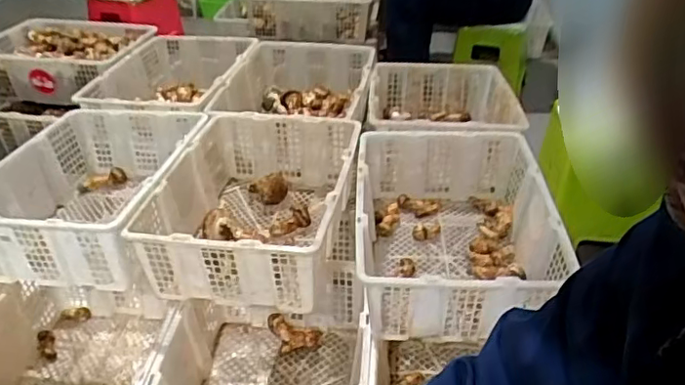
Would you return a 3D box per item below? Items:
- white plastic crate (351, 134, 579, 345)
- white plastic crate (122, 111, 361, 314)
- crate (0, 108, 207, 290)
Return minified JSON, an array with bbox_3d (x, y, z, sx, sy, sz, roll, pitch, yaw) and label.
[{"bbox_3d":[0.214,0.060,1.173,0.365,0.171,0.536,1,32,2],"label":"white plastic crate"},{"bbox_3d":[-0.182,0.003,1.246,0.379,0.201,0.555,6,33,9],"label":"white plastic crate"},{"bbox_3d":[-0.524,0.002,1.270,0.387,0.199,0.500,7,33,10],"label":"crate"}]

